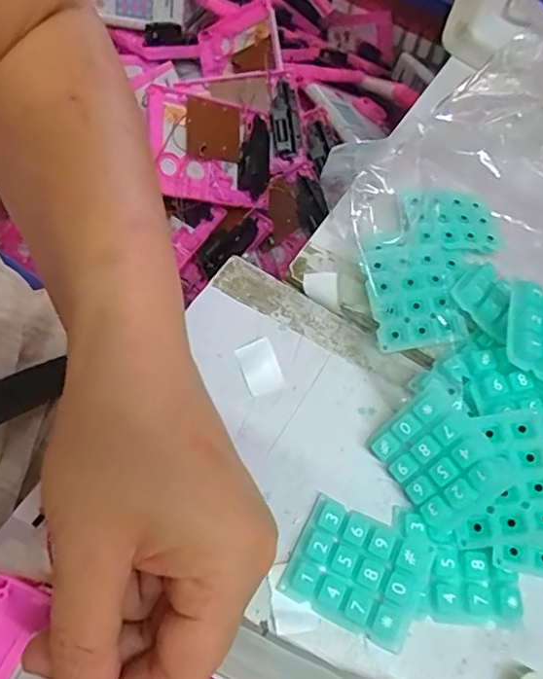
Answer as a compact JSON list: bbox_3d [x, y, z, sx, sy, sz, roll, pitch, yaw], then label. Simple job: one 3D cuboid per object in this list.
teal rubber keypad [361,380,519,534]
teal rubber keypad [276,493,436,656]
[{"bbox_3d":[0.080,0.058,0.272,0.048,0.009,0.055,-47,62,20],"label":"teal rubber keypad"},{"bbox_3d":[0.040,0.106,0.261,0.059,0.013,0.048,26,63,9],"label":"teal rubber keypad"}]

